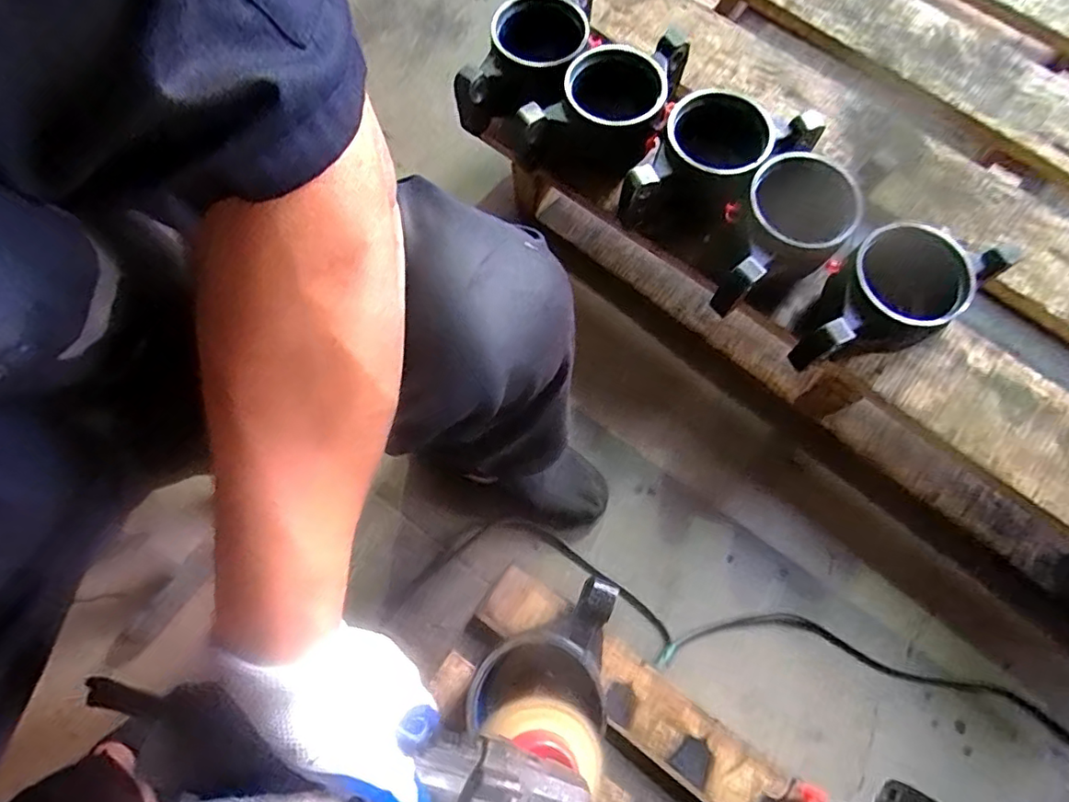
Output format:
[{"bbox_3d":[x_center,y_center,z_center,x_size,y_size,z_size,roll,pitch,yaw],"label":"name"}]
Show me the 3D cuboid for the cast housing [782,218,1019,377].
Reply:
[{"bbox_3d":[0.372,-0.105,0.607,0.209,0.109,0.112,-38,76,-11],"label":"cast housing"}]

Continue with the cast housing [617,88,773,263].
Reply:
[{"bbox_3d":[0.187,-0.259,0.647,0.113,0.091,0.162,32,75,9],"label":"cast housing"}]

